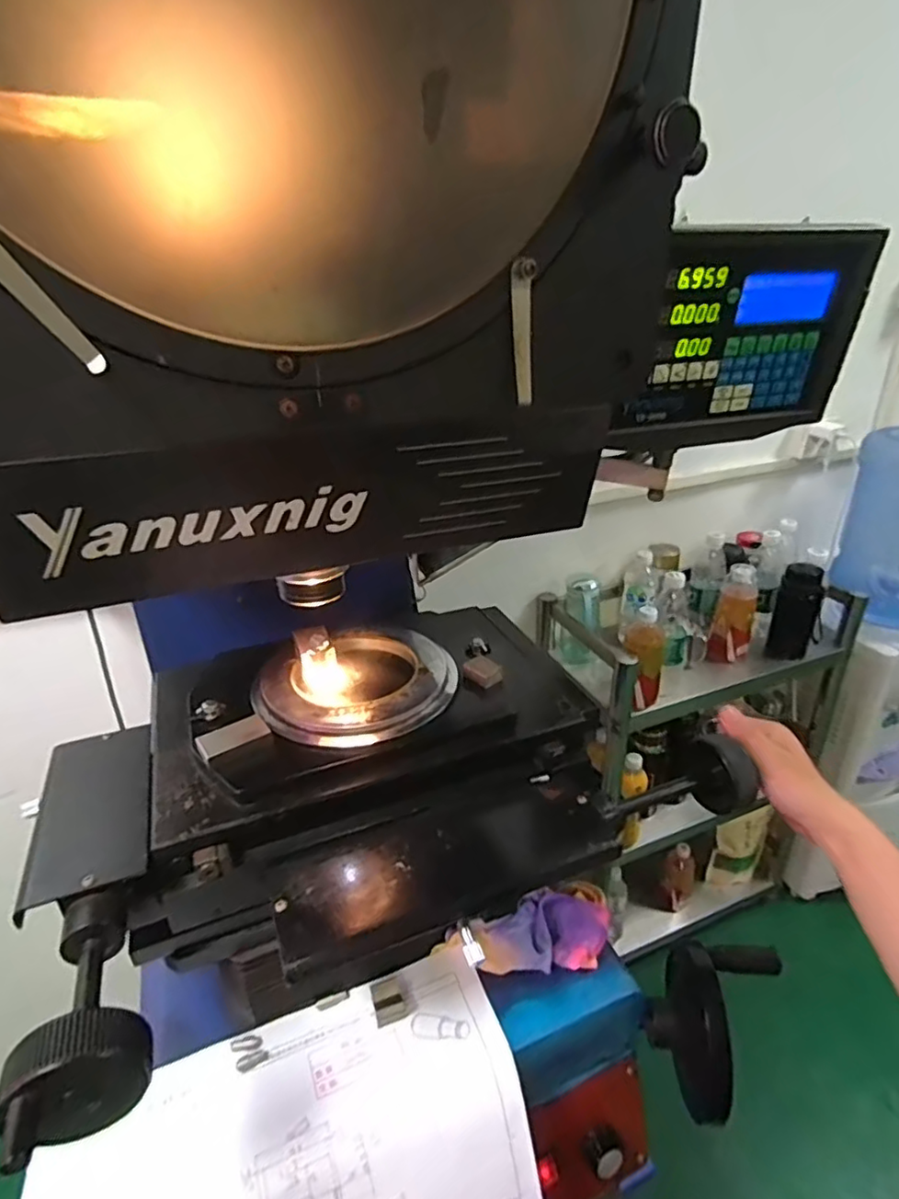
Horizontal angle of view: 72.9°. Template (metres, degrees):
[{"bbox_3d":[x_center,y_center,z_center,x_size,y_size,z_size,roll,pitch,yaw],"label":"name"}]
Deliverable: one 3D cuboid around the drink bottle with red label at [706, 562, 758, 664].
[{"bbox_3d":[0.561,0.037,1.202,0.072,0.208,0.063,11,29,23],"label":"drink bottle with red label"}]

